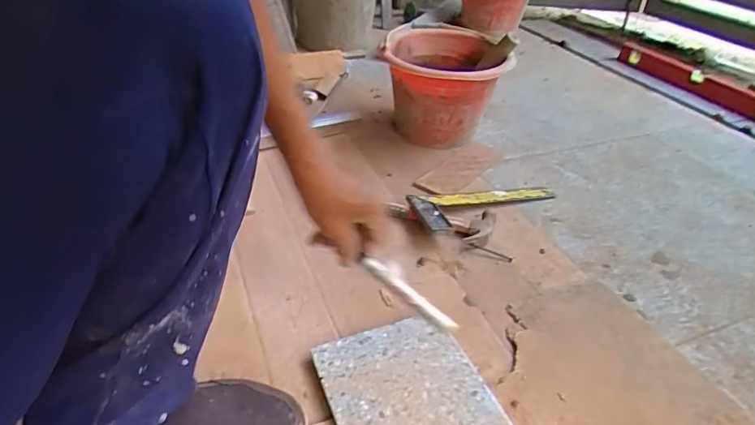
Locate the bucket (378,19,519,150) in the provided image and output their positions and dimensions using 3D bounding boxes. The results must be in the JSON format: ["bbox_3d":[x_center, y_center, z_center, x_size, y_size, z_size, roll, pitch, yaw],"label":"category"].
[{"bbox_3d":[0.149,-0.279,1.084,0.258,0.198,0.287,9,36,7],"label":"bucket"}]

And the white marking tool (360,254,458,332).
[{"bbox_3d":[0.031,0.083,0.497,0.120,0.013,0.014,36,46,25],"label":"white marking tool"}]

